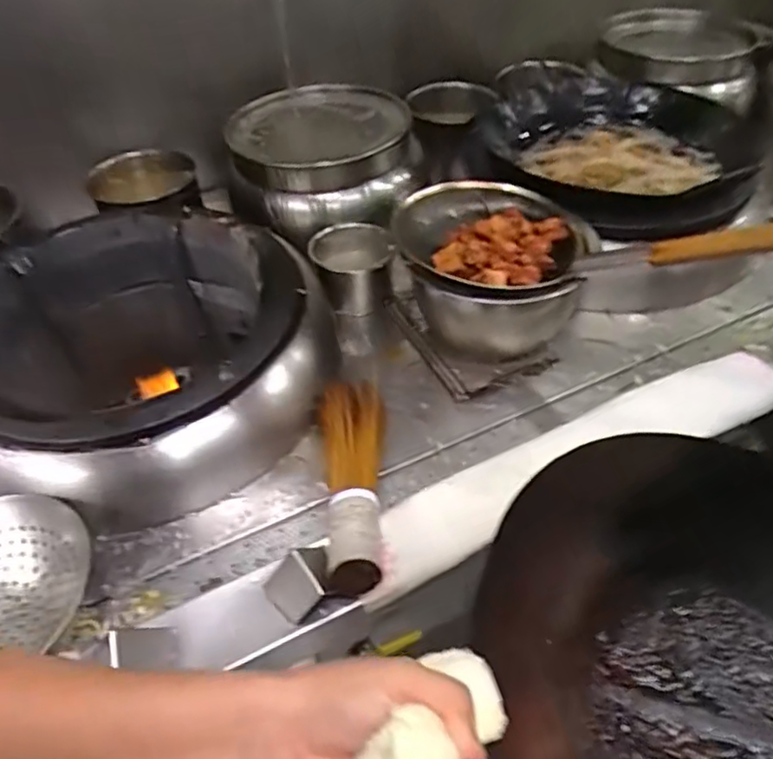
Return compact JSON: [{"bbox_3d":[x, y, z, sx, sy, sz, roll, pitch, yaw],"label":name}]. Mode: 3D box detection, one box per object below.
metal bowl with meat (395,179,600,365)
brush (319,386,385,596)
[{"bbox_3d":[0.146,-0.149,0.866,0.237,0.165,0.224,-3,44,2],"label":"metal bowl with meat"},{"bbox_3d":[-0.034,0.105,0.699,0.080,0.088,0.293,-8,44,-3],"label":"brush"}]

